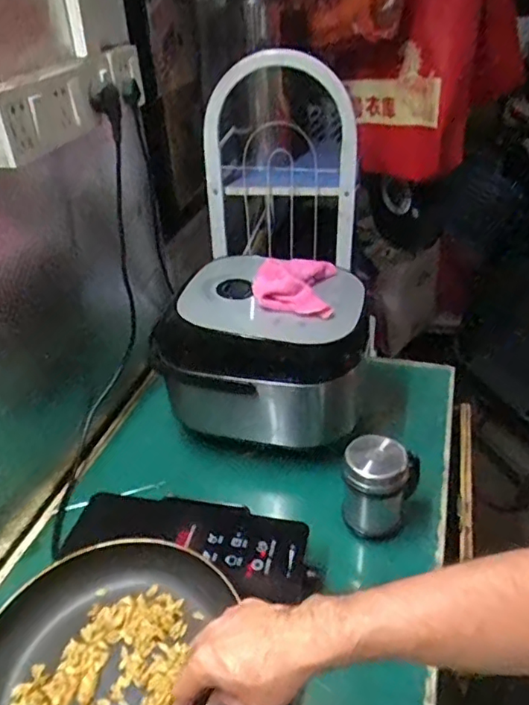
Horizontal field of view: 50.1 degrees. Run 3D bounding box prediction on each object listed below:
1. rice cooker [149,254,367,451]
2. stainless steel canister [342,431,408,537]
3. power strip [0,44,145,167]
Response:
[{"bbox_3d":[0.004,-0.015,0.943,0.316,0.233,0.235,8,35,15],"label":"rice cooker"},{"bbox_3d":[0.157,0.193,0.792,0.090,0.142,0.081,9,36,16],"label":"stainless steel canister"},{"bbox_3d":[-0.273,-0.353,0.794,0.045,0.092,0.363,9,35,16],"label":"power strip"}]

